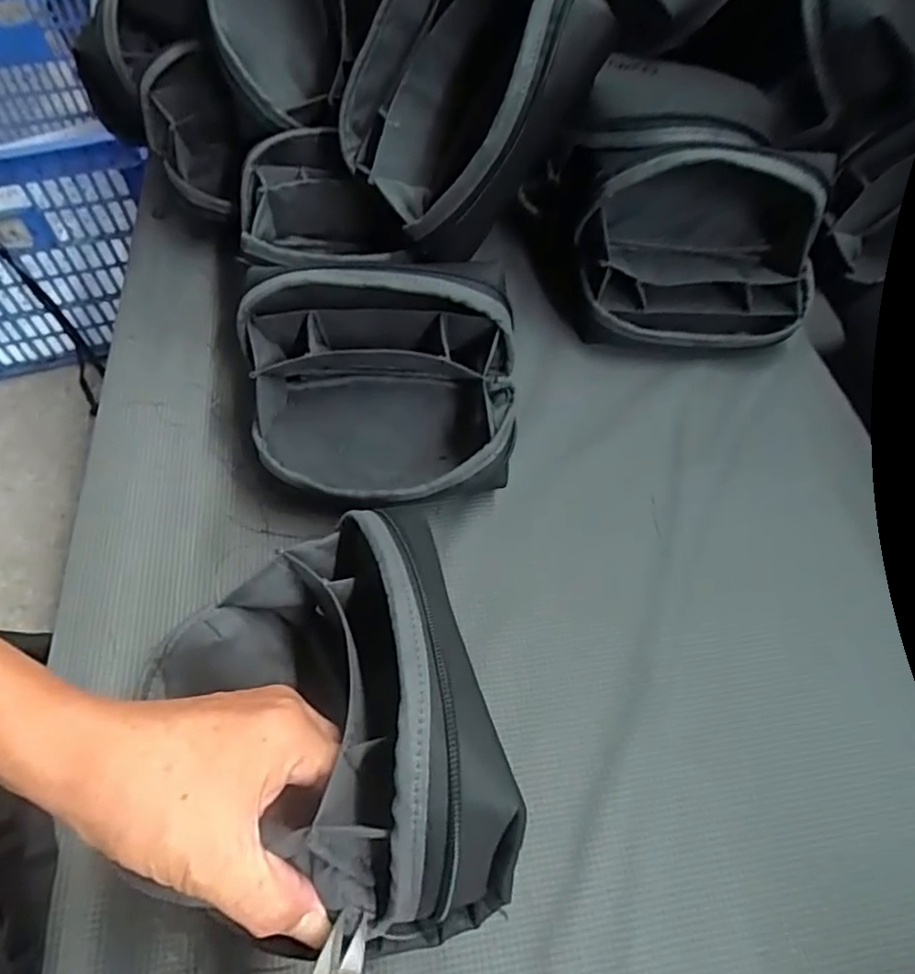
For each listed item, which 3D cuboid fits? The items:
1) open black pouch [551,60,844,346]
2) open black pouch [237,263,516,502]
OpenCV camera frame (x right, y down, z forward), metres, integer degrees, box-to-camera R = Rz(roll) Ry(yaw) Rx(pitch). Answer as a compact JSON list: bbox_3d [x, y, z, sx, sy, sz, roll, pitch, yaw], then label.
[{"bbox_3d":[0.166,-0.192,0.443,0.178,0.143,0.121,-5,58,-6],"label":"open black pouch"},{"bbox_3d":[-0.049,-0.059,0.390,0.170,0.112,0.123,3,58,-2],"label":"open black pouch"}]

